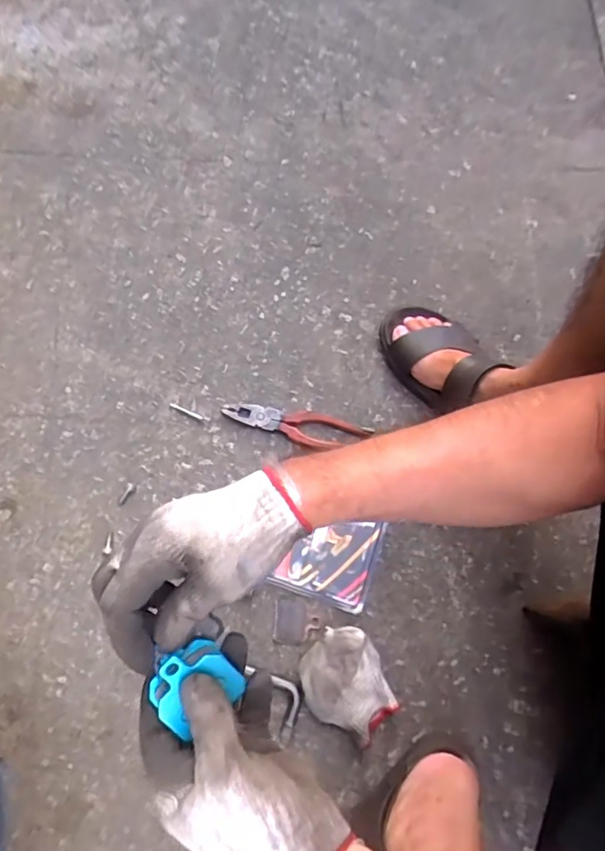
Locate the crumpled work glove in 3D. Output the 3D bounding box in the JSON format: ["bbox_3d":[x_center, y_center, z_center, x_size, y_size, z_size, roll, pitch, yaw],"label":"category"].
[{"bbox_3d":[0.047,0.284,0.593,0.092,0.043,0.116,-21,74,-6],"label":"crumpled work glove"}]

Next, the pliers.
[{"bbox_3d":[-0.009,-0.001,0.690,0.184,0.017,0.042,15,73,3],"label":"pliers"}]

